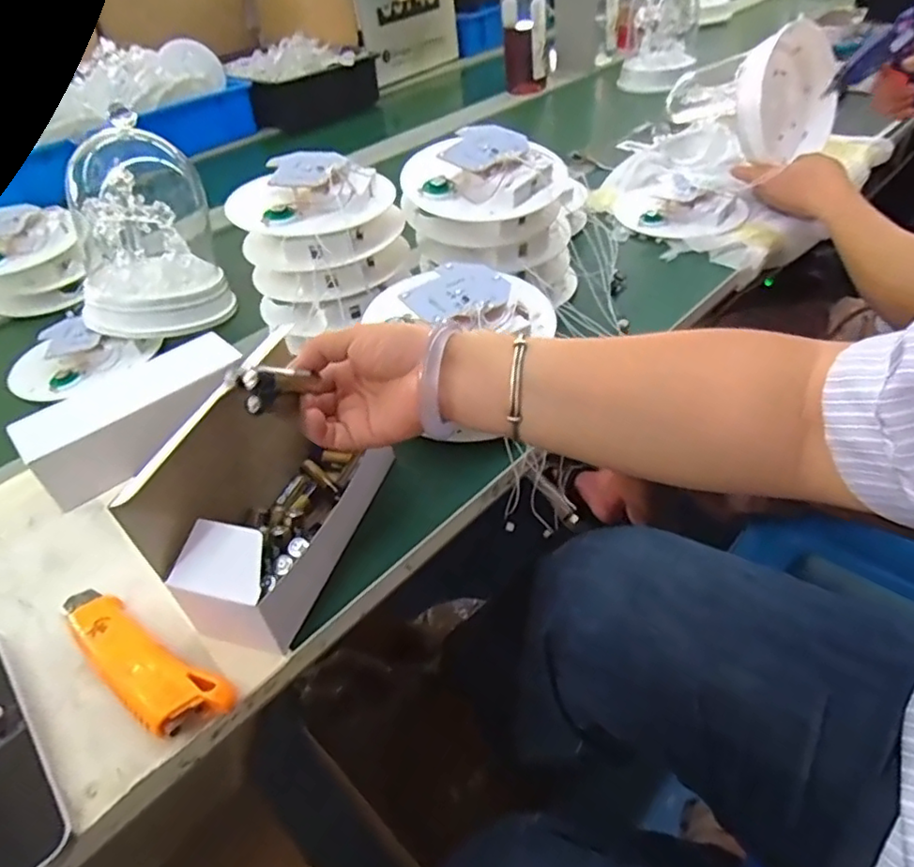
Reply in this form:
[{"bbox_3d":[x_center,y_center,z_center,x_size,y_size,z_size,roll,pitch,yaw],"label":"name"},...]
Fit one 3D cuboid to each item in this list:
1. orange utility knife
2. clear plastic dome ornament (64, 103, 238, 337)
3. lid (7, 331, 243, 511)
[{"bbox_3d":[-0.191,0.126,0.358,0.148,0.023,0.040,23,50,30],"label":"orange utility knife"},{"bbox_3d":[-0.322,-0.205,0.618,0.140,0.184,0.131,-21,43,-15],"label":"clear plastic dome ornament"},{"bbox_3d":[-0.256,-0.017,0.503,0.173,0.048,0.077,-35,48,-28],"label":"lid"}]

